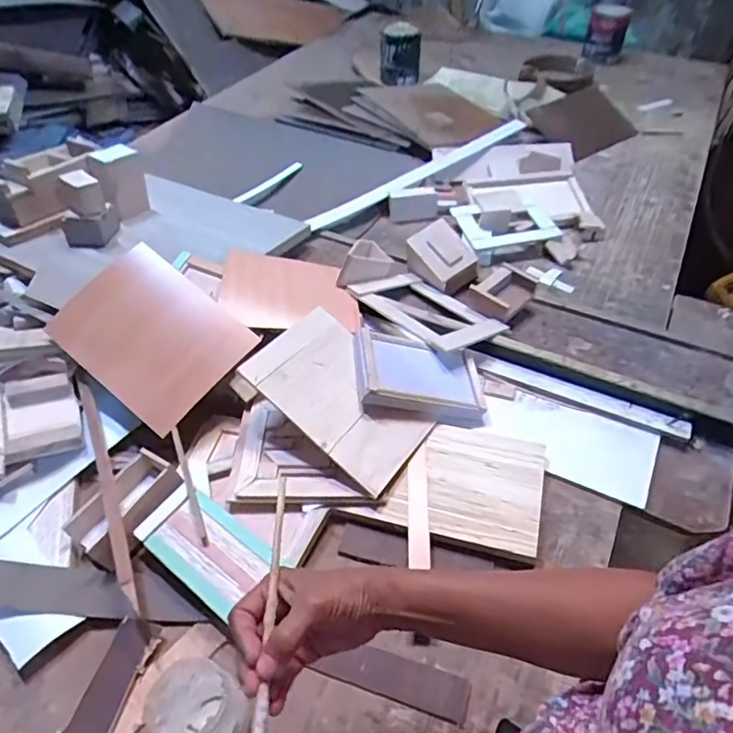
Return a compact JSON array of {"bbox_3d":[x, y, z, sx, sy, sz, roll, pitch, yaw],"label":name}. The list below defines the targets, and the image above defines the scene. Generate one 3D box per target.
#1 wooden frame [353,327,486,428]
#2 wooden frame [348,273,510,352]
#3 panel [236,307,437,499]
[{"bbox_3d":[0.069,0.010,0.694,0.169,0.029,0.112,11,57,-19],"label":"wooden frame"},{"bbox_3d":[0.086,-0.081,0.792,0.120,0.016,0.207,-25,48,-36],"label":"wooden frame"},{"bbox_3d":[-0.026,0.034,0.652,0.209,0.009,0.142,42,54,4],"label":"panel"}]

